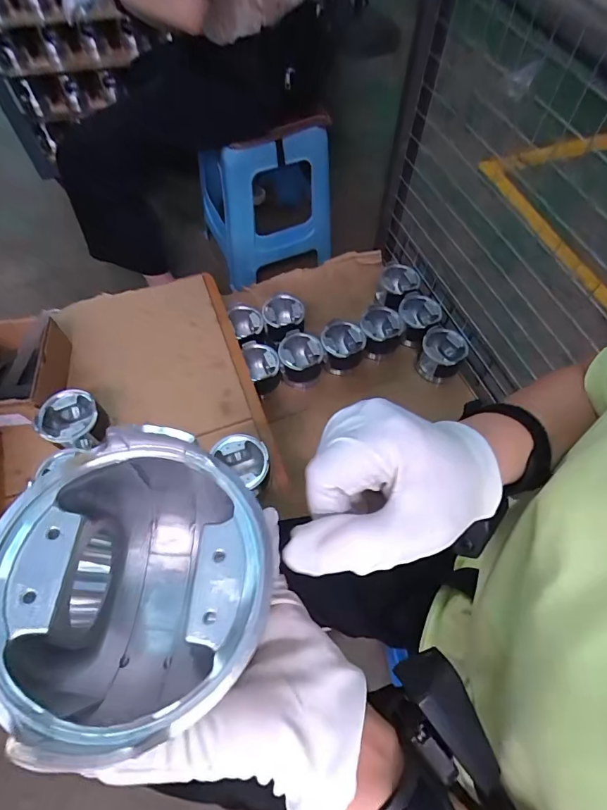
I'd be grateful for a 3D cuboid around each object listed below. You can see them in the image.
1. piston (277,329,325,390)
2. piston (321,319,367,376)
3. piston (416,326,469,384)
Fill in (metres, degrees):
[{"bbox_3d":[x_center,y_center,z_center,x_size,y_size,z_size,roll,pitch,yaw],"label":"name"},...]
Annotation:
[{"bbox_3d":[-0.008,-0.100,0.962,0.098,0.084,0.094,1,62,-1],"label":"piston"},{"bbox_3d":[0.087,-0.131,0.976,0.092,0.074,0.094,1,62,-1],"label":"piston"},{"bbox_3d":[0.302,-0.107,0.956,0.091,0.097,0.093,1,62,-1],"label":"piston"}]

